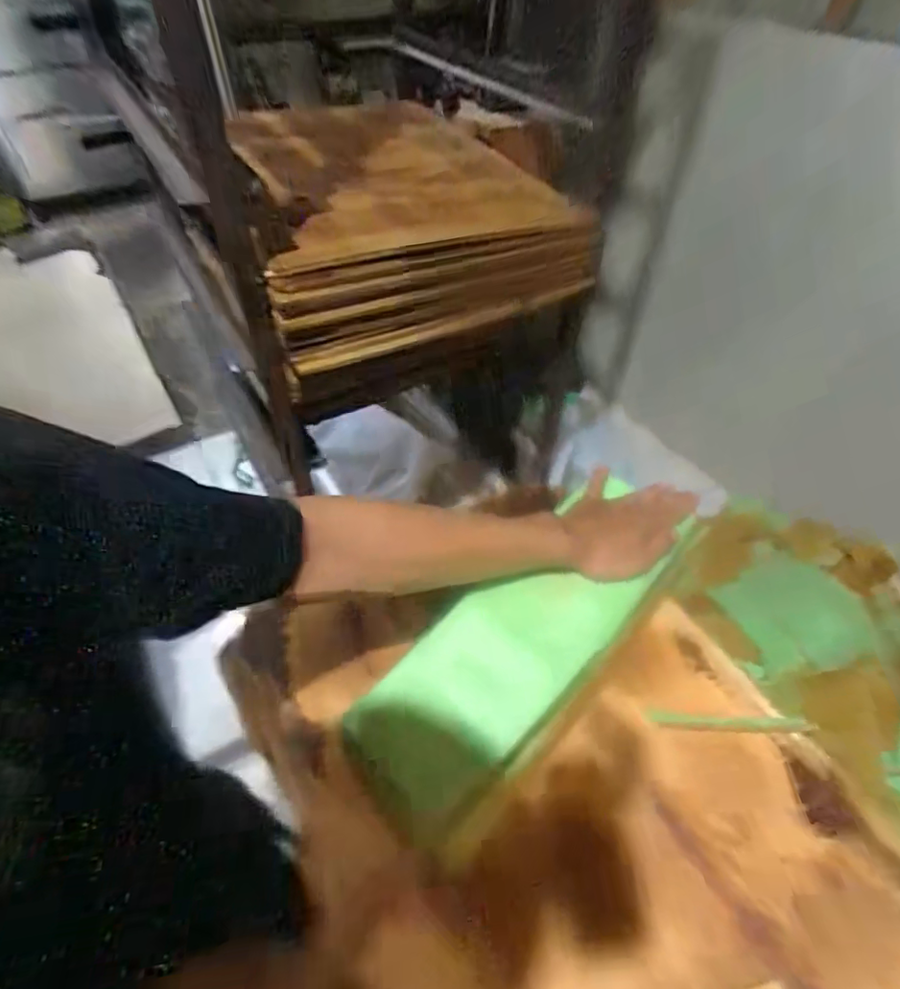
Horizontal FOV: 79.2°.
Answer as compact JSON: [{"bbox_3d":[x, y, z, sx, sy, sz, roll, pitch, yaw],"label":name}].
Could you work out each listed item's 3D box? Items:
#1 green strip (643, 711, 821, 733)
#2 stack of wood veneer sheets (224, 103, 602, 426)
[{"bbox_3d":[0.271,0.219,0.522,0.158,0.005,0.015,2,47,1],"label":"green strip"},{"bbox_3d":[-0.089,-0.429,0.818,0.425,0.143,0.521,-17,50,-15],"label":"stack of wood veneer sheets"}]

